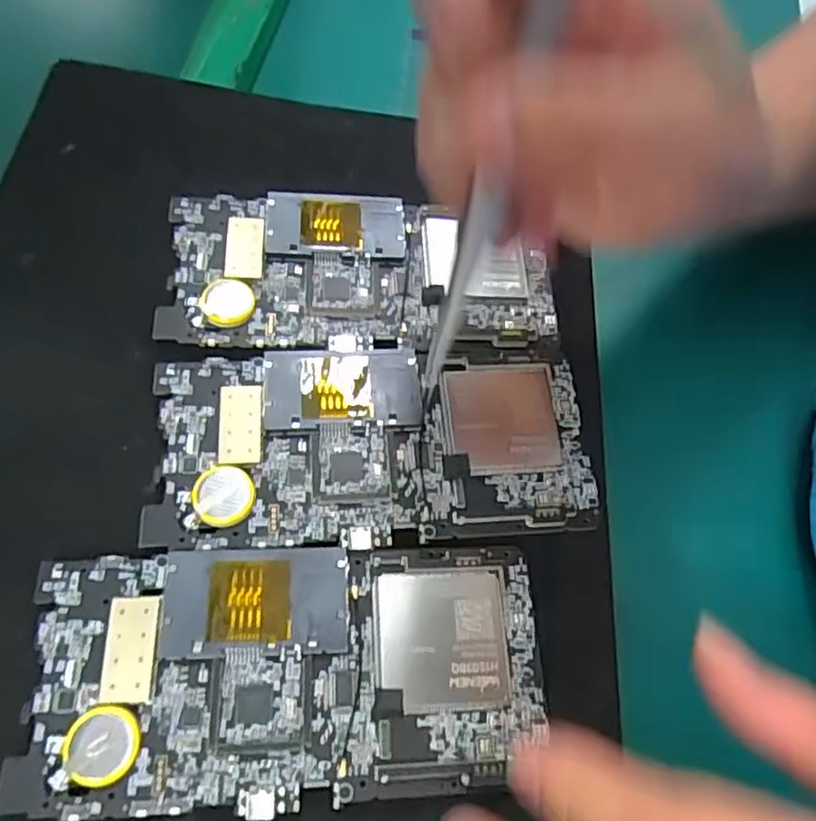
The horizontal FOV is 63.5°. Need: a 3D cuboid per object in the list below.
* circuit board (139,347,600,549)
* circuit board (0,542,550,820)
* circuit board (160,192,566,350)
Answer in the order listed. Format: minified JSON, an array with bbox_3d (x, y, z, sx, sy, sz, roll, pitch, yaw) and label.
[{"bbox_3d":[-0.012,0.010,0.239,0.152,0.009,0.072,-4,64,-2],"label":"circuit board"},{"bbox_3d":[-0.035,0.078,0.202,0.152,0.006,0.073,-2,64,-2],"label":"circuit board"},{"bbox_3d":[-0.018,-0.058,0.268,0.152,0.007,0.071,-1,64,-1],"label":"circuit board"}]

